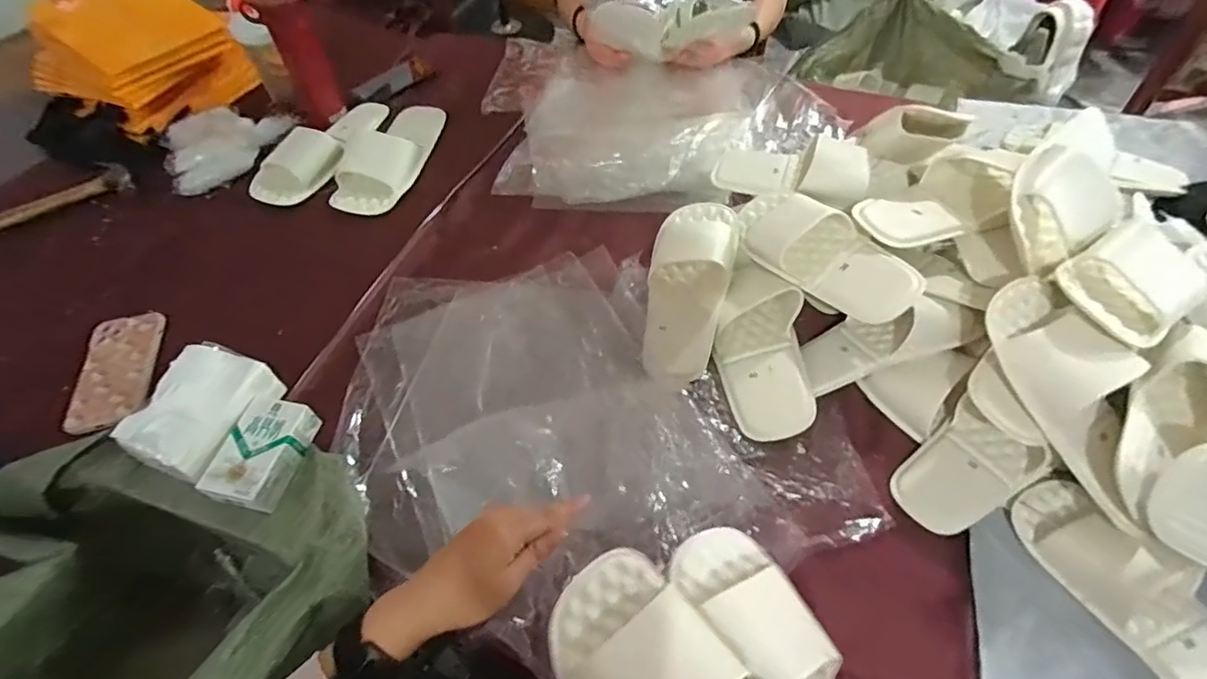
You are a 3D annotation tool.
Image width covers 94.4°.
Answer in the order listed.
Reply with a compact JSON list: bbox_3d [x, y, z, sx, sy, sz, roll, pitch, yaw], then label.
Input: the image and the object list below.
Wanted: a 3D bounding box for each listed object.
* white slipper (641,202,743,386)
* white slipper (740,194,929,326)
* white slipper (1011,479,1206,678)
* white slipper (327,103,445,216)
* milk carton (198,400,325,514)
[{"bbox_3d":[0.101,-0.067,0.679,0.102,0.048,0.241,11,75,10],"label":"white slipper"},{"bbox_3d":[0.249,-0.101,0.647,0.236,0.068,0.093,44,107,36],"label":"white slipper"},{"bbox_3d":[0.473,0.224,0.477,0.081,0.053,0.233,-23,56,-14],"label":"white slipper"},{"bbox_3d":[-0.357,-0.313,0.925,0.124,0.053,0.267,7,54,7],"label":"white slipper"},{"bbox_3d":[-0.364,0.121,0.598,0.068,0.037,0.113,7,54,8],"label":"milk carton"}]

